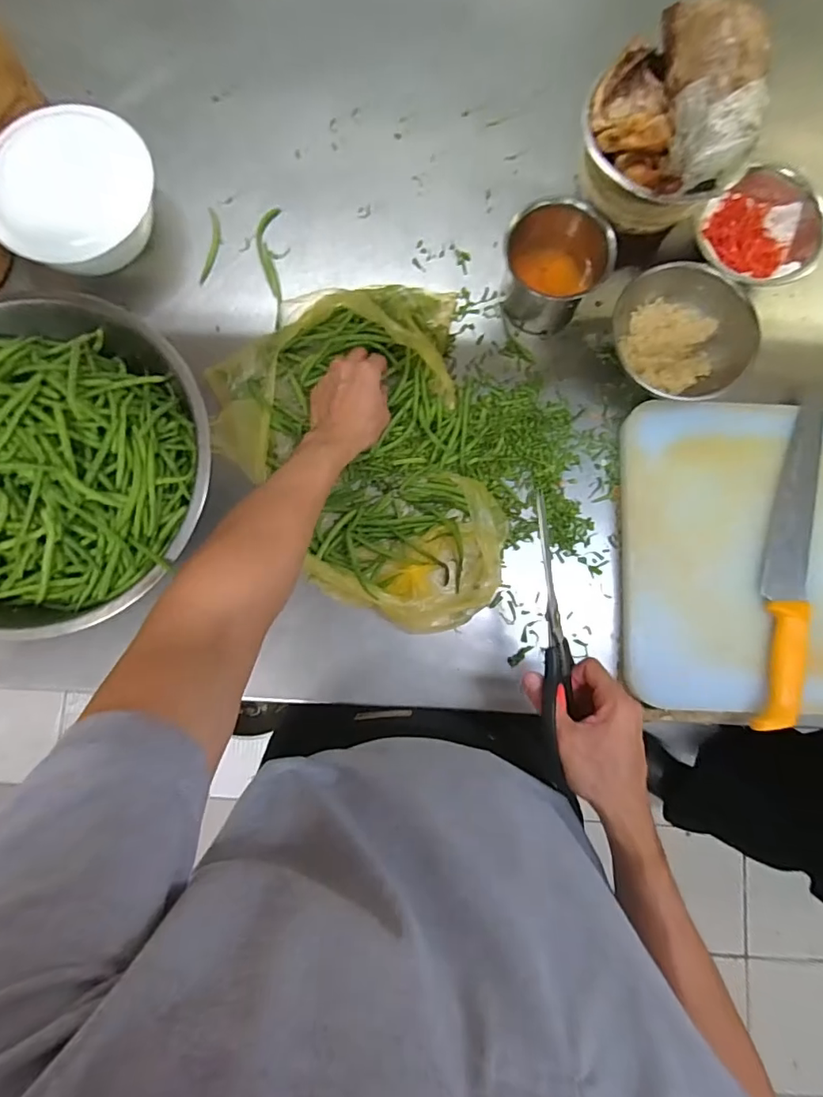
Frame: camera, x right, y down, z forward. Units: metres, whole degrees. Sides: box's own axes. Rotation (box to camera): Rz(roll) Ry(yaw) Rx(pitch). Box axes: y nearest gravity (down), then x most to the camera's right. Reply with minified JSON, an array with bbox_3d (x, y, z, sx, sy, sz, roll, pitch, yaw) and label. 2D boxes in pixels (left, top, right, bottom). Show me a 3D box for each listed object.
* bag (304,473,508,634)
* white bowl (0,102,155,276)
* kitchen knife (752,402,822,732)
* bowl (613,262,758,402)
[{"bbox_3d":[-0.001,-0.006,0.573,0.202,0.048,0.170,20,82,1],"label":"bag"},{"bbox_3d":[-0.395,-0.406,0.603,0.166,0.092,0.179,0,82,-1],"label":"white bowl"},{"bbox_3d":[0.410,0.010,0.556,0.042,0.025,0.359,13,82,0],"label":"kitchen knife"},{"bbox_3d":[0.310,-0.243,0.595,0.126,0.076,0.156,-27,89,6],"label":"bowl"}]

